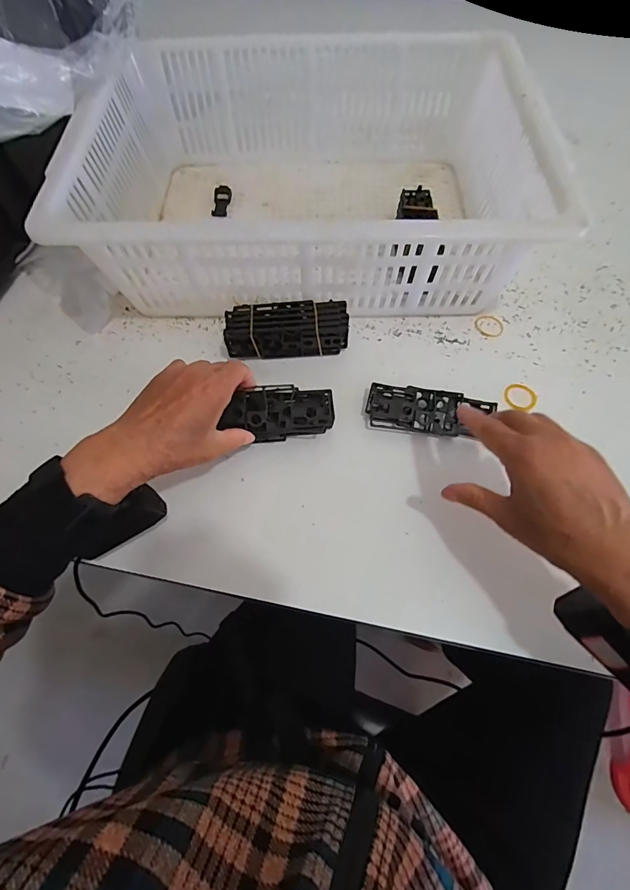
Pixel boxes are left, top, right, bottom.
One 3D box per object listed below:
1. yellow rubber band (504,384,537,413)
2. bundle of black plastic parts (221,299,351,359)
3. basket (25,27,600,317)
[{"bbox_3d":[0.214,-0.049,0.431,0.032,0.005,0.032,17,65,10],"label":"yellow rubber band"},{"bbox_3d":[-0.030,-0.124,0.450,0.131,0.044,0.046,-4,64,-1],"label":"bundle of black plastic parts"},{"bbox_3d":[-0.008,-0.317,0.488,0.482,0.122,0.362,0,63,1],"label":"basket"}]

